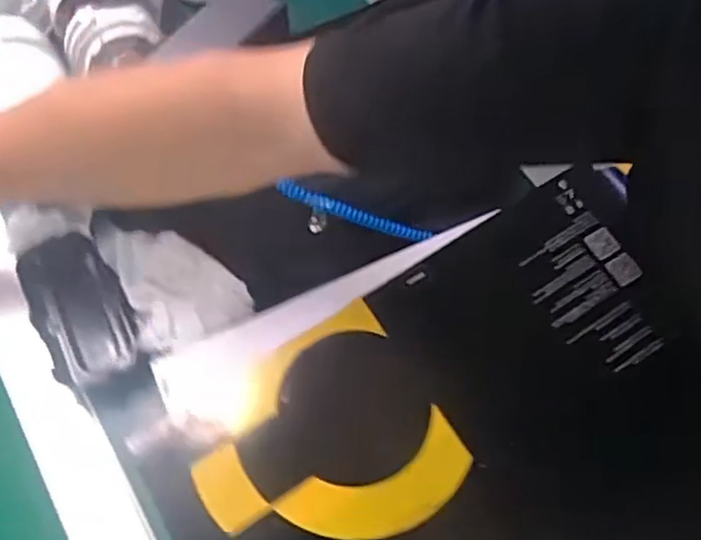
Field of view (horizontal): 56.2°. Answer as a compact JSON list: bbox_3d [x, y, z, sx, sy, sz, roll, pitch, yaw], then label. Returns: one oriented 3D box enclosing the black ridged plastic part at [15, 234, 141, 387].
[{"bbox_3d":[-0.177,0.024,0.431,0.056,0.028,0.098,-27,68,-14],"label":"black ridged plastic part"}]

